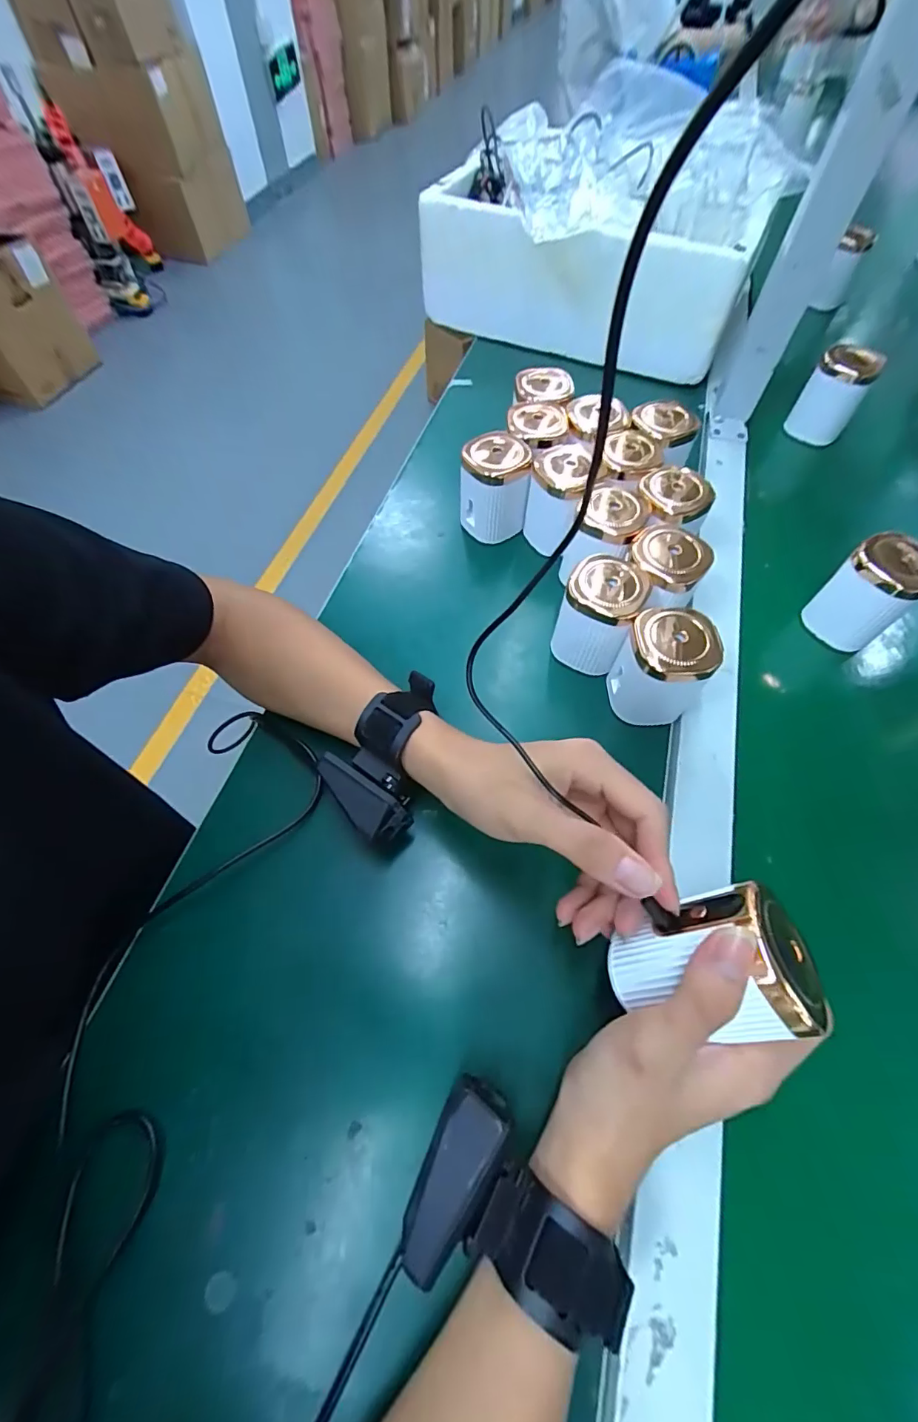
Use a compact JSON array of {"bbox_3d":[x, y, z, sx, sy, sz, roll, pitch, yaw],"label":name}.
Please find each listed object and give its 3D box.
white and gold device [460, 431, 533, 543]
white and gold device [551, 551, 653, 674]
[{"bbox_3d":[0.032,-0.203,0.443,0.060,0.069,0.060,7,60,5],"label":"white and gold device"},{"bbox_3d":[0.108,-0.074,0.374,0.054,0.072,0.058,30,65,17],"label":"white and gold device"}]

